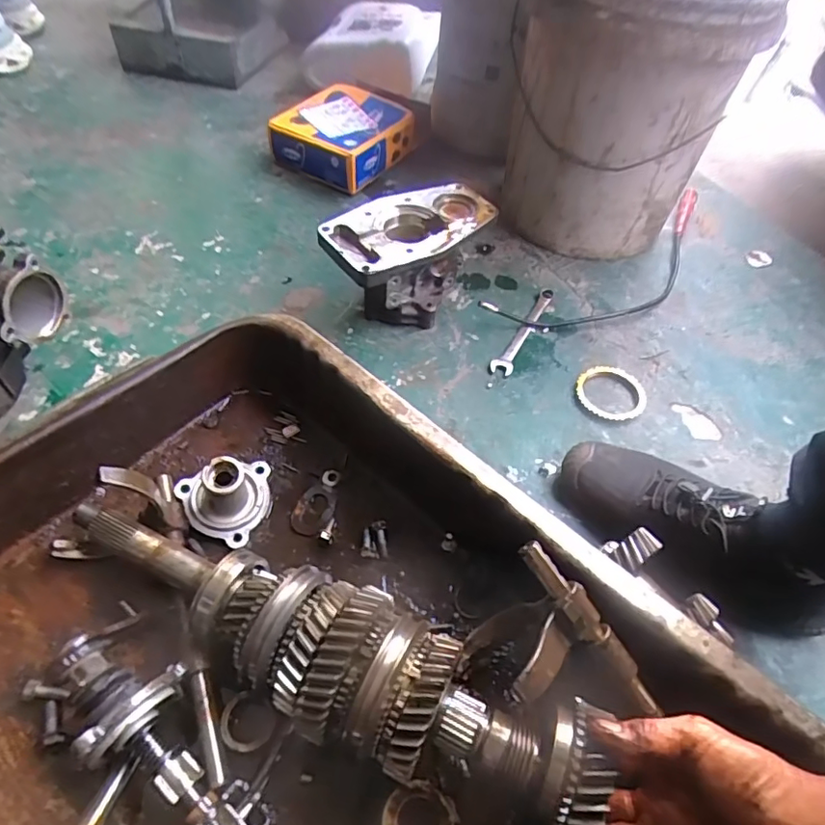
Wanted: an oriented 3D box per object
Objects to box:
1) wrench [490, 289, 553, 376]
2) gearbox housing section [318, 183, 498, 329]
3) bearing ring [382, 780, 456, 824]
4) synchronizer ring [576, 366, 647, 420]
[{"bbox_3d":[0.142,-0.107,0.695,0.026,0.009,0.166,25,54,13],"label":"wrench"},{"bbox_3d":[-0.004,-0.183,0.672,0.204,0.123,0.110,-22,58,-21],"label":"gearbox housing section"},{"bbox_3d":[0.004,0.286,0.382,0.049,0.005,0.047,3,53,-4],"label":"bearing ring"},{"bbox_3d":[0.230,-0.024,0.633,0.078,0.007,0.077,3,53,-4],"label":"synchronizer ring"}]

